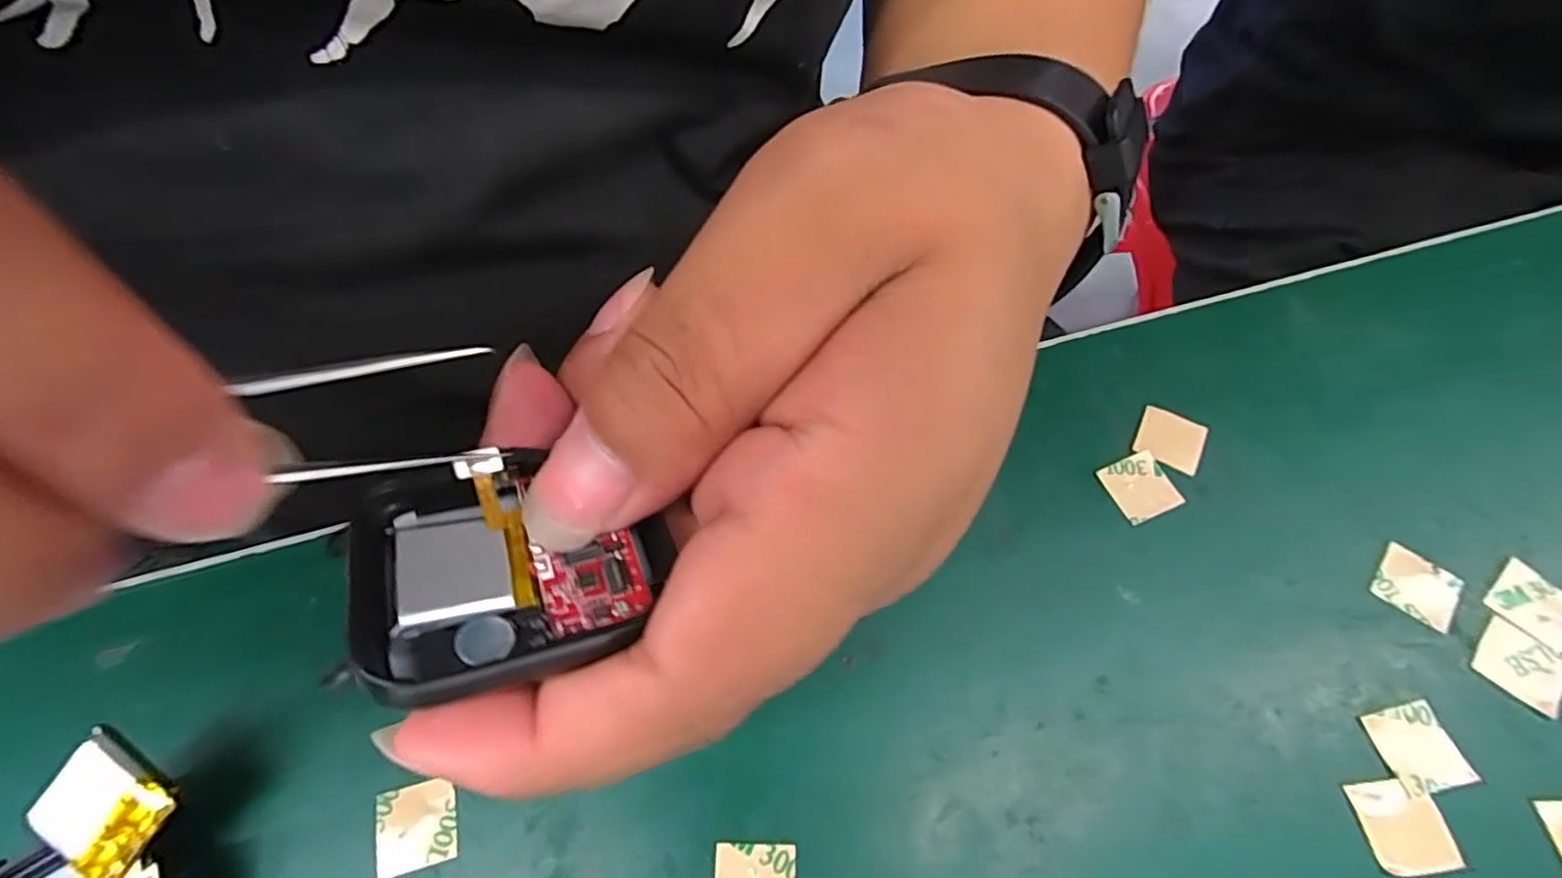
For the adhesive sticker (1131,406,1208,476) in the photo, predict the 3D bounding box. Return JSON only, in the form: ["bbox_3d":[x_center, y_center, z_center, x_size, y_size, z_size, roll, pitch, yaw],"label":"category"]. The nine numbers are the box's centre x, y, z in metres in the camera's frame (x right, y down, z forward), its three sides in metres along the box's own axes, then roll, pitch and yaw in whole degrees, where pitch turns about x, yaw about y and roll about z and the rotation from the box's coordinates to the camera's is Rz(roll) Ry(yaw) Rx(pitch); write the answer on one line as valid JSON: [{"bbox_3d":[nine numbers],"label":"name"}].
[{"bbox_3d":[0.098,0.000,0.167,0.015,0.004,0.016,27,64,14],"label":"adhesive sticker"}]

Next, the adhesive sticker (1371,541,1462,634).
[{"bbox_3d":[0.141,0.032,0.148,0.015,0.004,0.015,33,70,24],"label":"adhesive sticker"}]

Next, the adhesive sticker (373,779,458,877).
[{"bbox_3d":[-0.073,0.077,0.132,0.015,0.004,0.015,-14,64,-8],"label":"adhesive sticker"}]

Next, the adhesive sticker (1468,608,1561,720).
[{"bbox_3d":[0.154,0.046,0.139,0.015,0.004,0.016,32,72,30],"label":"adhesive sticker"}]

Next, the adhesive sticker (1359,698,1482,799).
[{"bbox_3d":[0.126,0.061,0.131,0.015,0.004,0.015,-10,62,-4],"label":"adhesive sticker"}]

